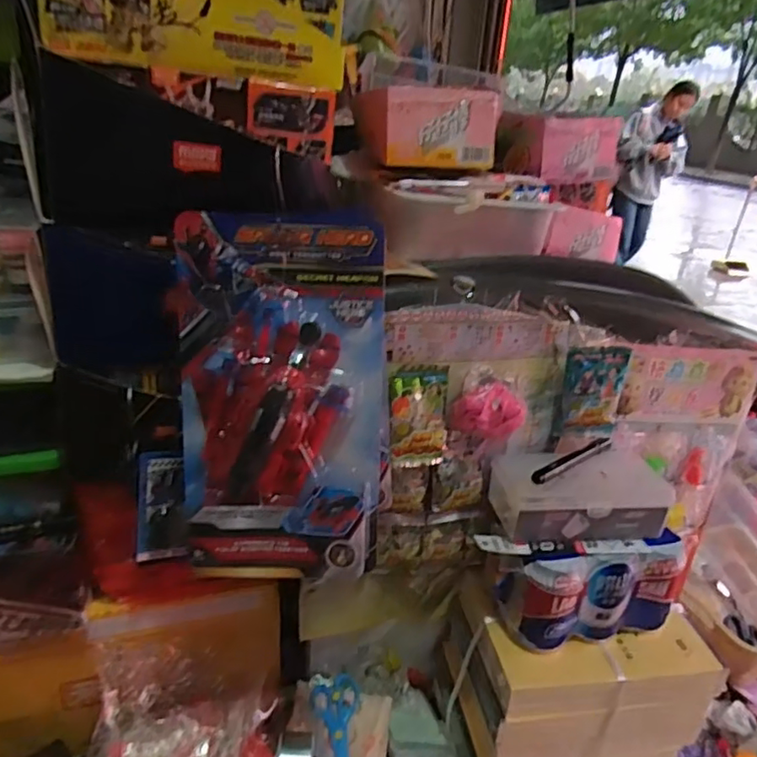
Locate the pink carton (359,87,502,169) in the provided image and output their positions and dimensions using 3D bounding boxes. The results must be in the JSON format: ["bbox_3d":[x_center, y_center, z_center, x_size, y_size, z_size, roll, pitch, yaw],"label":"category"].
[{"bbox_3d":[0.058,-0.287,0.674,0.137,0.079,0.102,-2,26,-14],"label":"pink carton"}]

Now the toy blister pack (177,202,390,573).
[{"bbox_3d":[-0.080,0.015,0.491,0.173,0.300,0.061,0,3,-4],"label":"toy blister pack"}]

